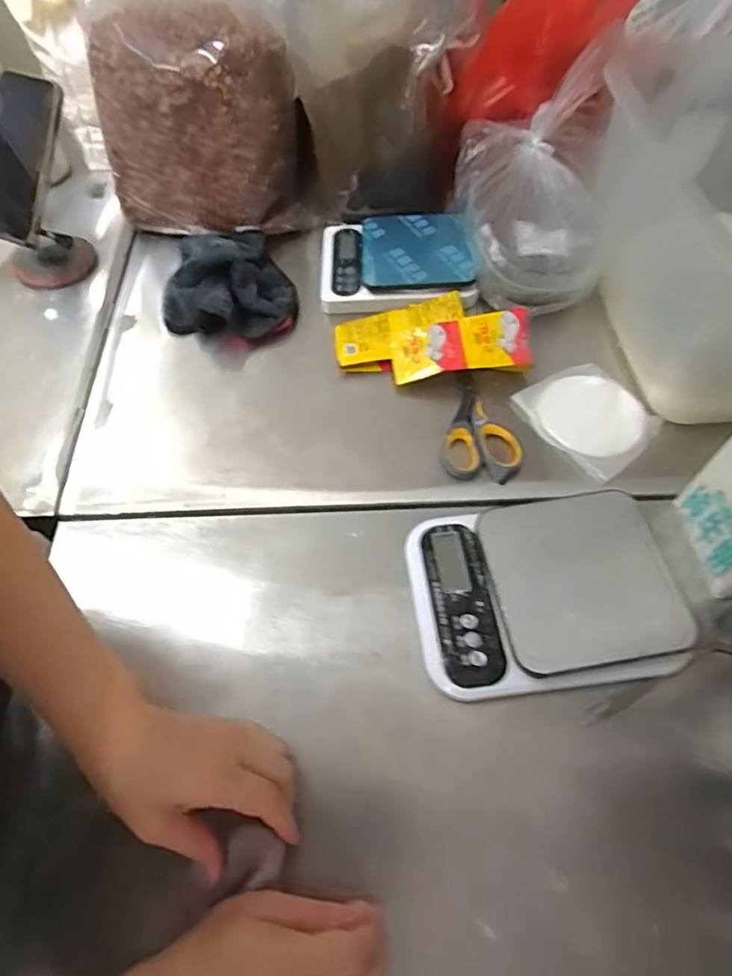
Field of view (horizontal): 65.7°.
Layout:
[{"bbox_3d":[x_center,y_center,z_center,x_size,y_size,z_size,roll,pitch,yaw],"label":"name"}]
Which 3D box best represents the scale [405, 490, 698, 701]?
[{"bbox_3d":[0.134,0.081,0.447,0.188,0.037,0.146,-6,60,-2],"label":"scale"}]

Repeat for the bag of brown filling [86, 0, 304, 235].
[{"bbox_3d":[-0.187,-0.406,0.641,0.198,0.187,0.135,11,61,7],"label":"bag of brown filling"}]

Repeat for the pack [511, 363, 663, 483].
[{"bbox_3d":[0.215,-0.071,0.543,0.095,0.013,0.119,-30,64,-15],"label":"pack"}]

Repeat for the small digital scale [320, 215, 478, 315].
[{"bbox_3d":[0.033,-0.265,0.644,0.168,0.033,0.138,-1,60,1],"label":"small digital scale"}]

